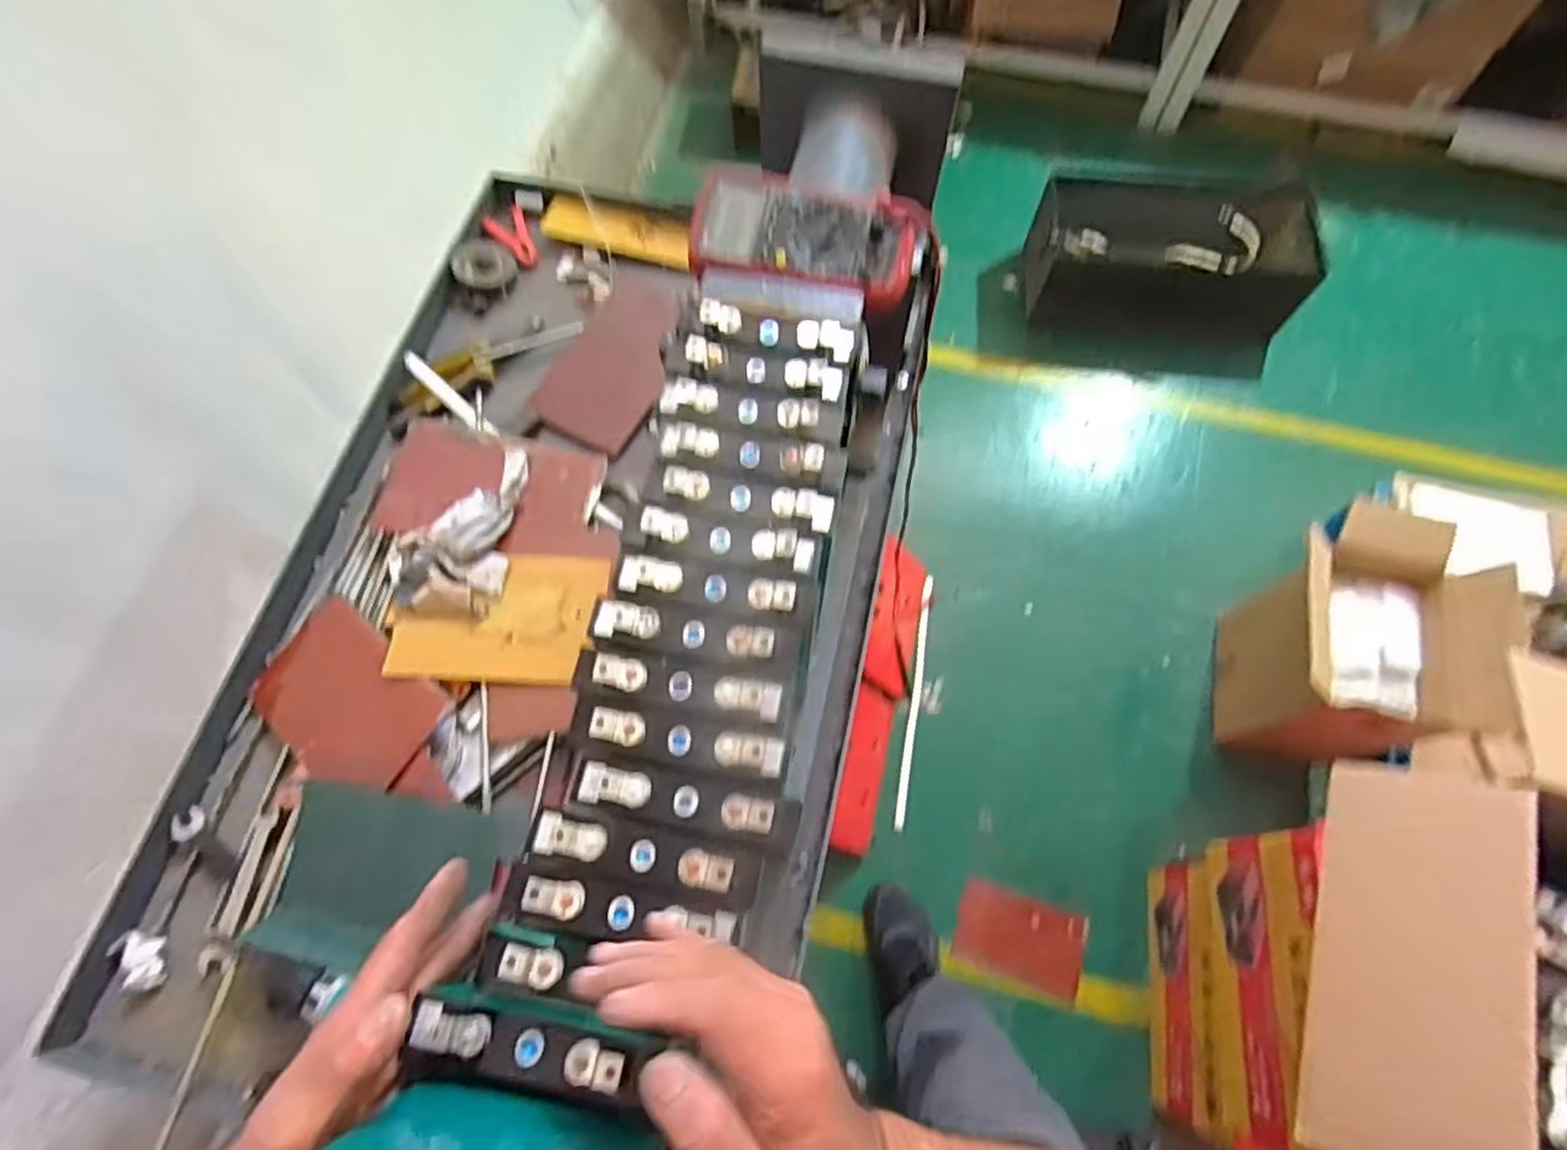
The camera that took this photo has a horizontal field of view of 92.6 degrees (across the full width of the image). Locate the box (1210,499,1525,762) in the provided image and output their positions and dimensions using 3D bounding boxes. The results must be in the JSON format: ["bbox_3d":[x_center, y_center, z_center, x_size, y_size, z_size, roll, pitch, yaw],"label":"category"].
[{"bbox_3d":[0.938,0.122,1.277,0.269,0.366,0.350,1,68,0],"label":"box"}]

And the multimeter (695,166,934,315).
[{"bbox_3d":[0.015,-0.264,0.603,0.181,0.048,0.088,11,88,3],"label":"multimeter"}]

